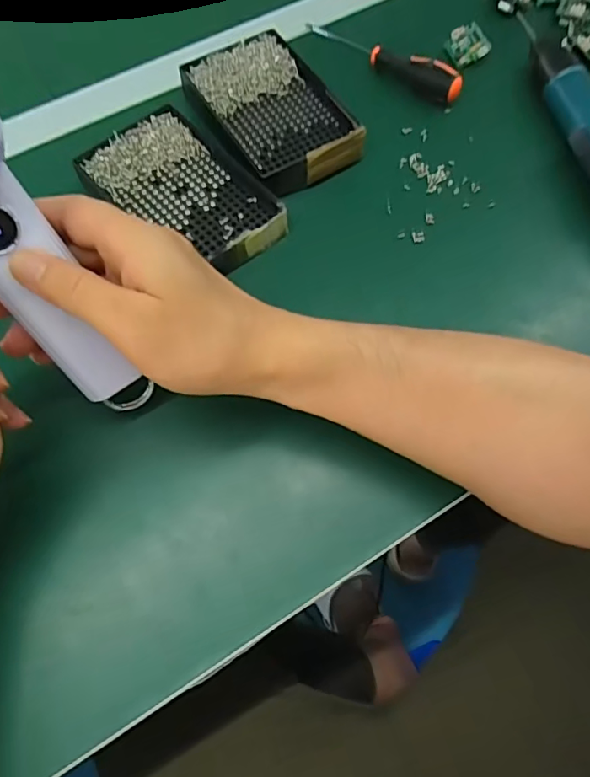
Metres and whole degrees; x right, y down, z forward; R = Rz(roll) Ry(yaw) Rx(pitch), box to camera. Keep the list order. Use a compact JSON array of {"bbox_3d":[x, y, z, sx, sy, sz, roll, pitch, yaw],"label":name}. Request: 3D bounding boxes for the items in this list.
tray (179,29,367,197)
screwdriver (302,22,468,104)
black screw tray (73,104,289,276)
[{"bbox_3d":[-0.018,-0.214,0.393,0.092,0.025,0.140,-32,72,-12],"label":"tray"},{"bbox_3d":[0.071,-0.277,0.421,0.148,0.023,0.019,37,73,13],"label":"screwdriver"},{"bbox_3d":[-0.082,-0.137,0.371,0.088,0.028,0.138,-40,73,-14],"label":"black screw tray"}]

